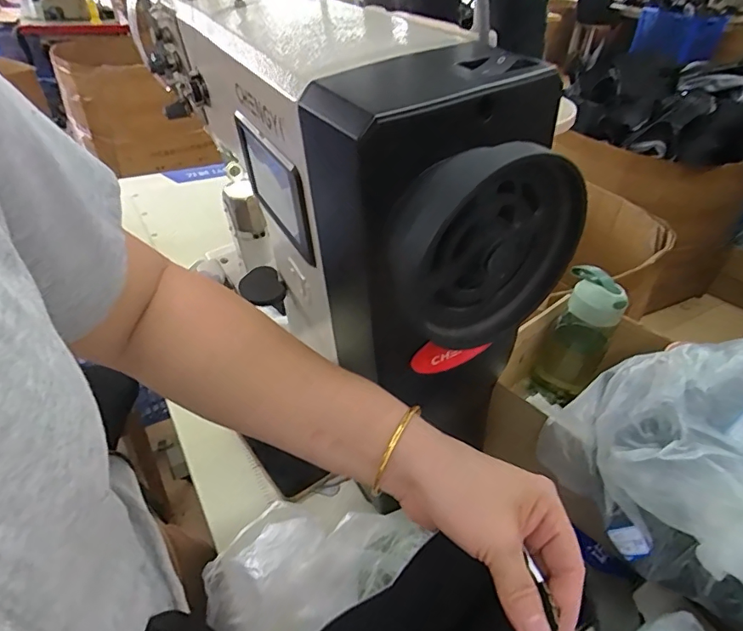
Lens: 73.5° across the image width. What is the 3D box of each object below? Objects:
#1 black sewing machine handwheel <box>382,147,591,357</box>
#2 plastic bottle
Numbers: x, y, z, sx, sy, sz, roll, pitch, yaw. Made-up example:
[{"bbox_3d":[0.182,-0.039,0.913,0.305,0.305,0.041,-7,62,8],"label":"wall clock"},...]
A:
[{"bbox_3d":[0.061,-0.038,0.275,0.112,0.105,0.041,-14,41,-21],"label":"black sewing machine handwheel"},{"bbox_3d":[0.262,0.035,0.640,0.072,0.191,0.061,21,41,22],"label":"plastic bottle"}]

